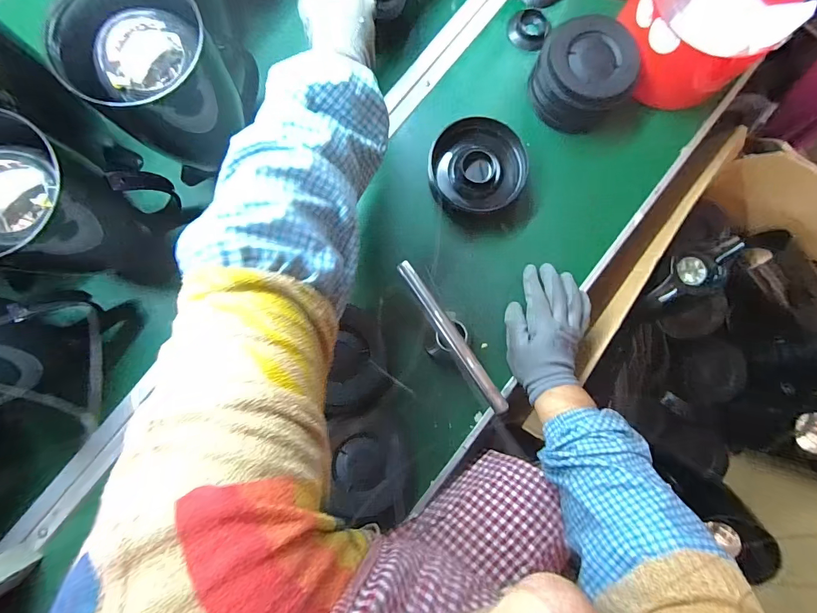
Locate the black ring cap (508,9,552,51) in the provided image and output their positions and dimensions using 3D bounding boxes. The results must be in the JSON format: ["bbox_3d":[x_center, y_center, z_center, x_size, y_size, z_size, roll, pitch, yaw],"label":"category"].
[{"bbox_3d":[0.167,-0.384,0.528,0.054,0.012,0.051,0,85,-3],"label":"black ring cap"}]

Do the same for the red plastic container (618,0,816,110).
[{"bbox_3d":[0.353,-0.352,0.483,0.179,0.116,0.174,44,84,2],"label":"red plastic container"}]

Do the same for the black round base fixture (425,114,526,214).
[{"bbox_3d":[0.087,-0.177,0.495,0.122,0.038,0.113,0,85,-3],"label":"black round base fixture"}]

